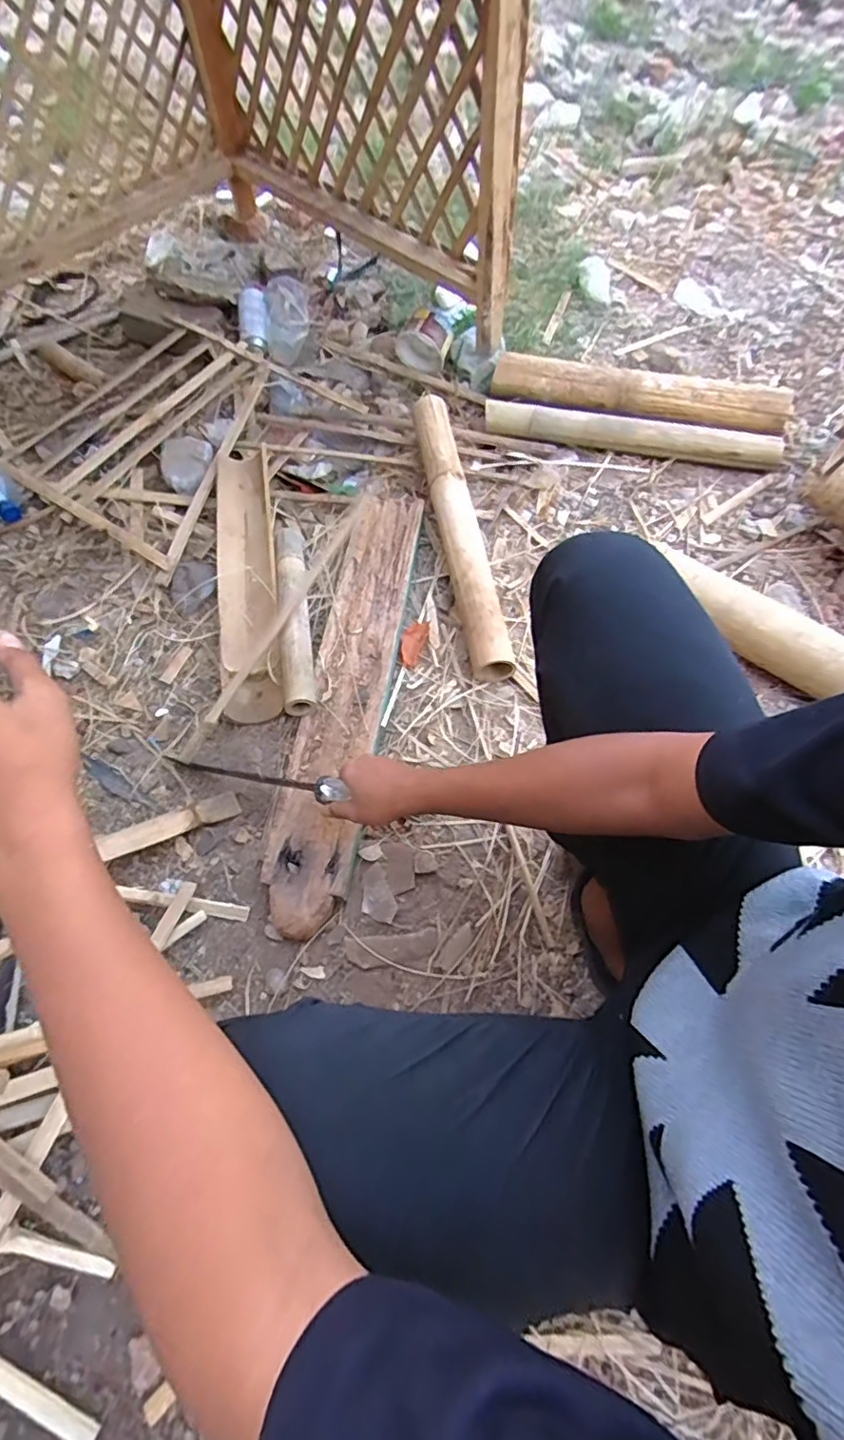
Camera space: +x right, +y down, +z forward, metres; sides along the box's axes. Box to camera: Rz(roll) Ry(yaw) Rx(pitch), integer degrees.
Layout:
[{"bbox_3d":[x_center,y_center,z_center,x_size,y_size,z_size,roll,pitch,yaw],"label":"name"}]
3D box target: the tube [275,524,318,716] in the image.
[{"bbox_3d":[-0.199,-0.184,0.874,0.050,0.042,0.382,-9,65,-4],"label":"tube"}]

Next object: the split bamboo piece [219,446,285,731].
[{"bbox_3d":[-0.281,-0.244,0.932,0.106,0.045,0.516,-6,65,-3],"label":"split bamboo piece"}]

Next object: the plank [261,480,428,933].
[{"bbox_3d":[-0.105,-0.061,0.847,0.117,0.037,0.718,8,65,4],"label":"plank"}]

